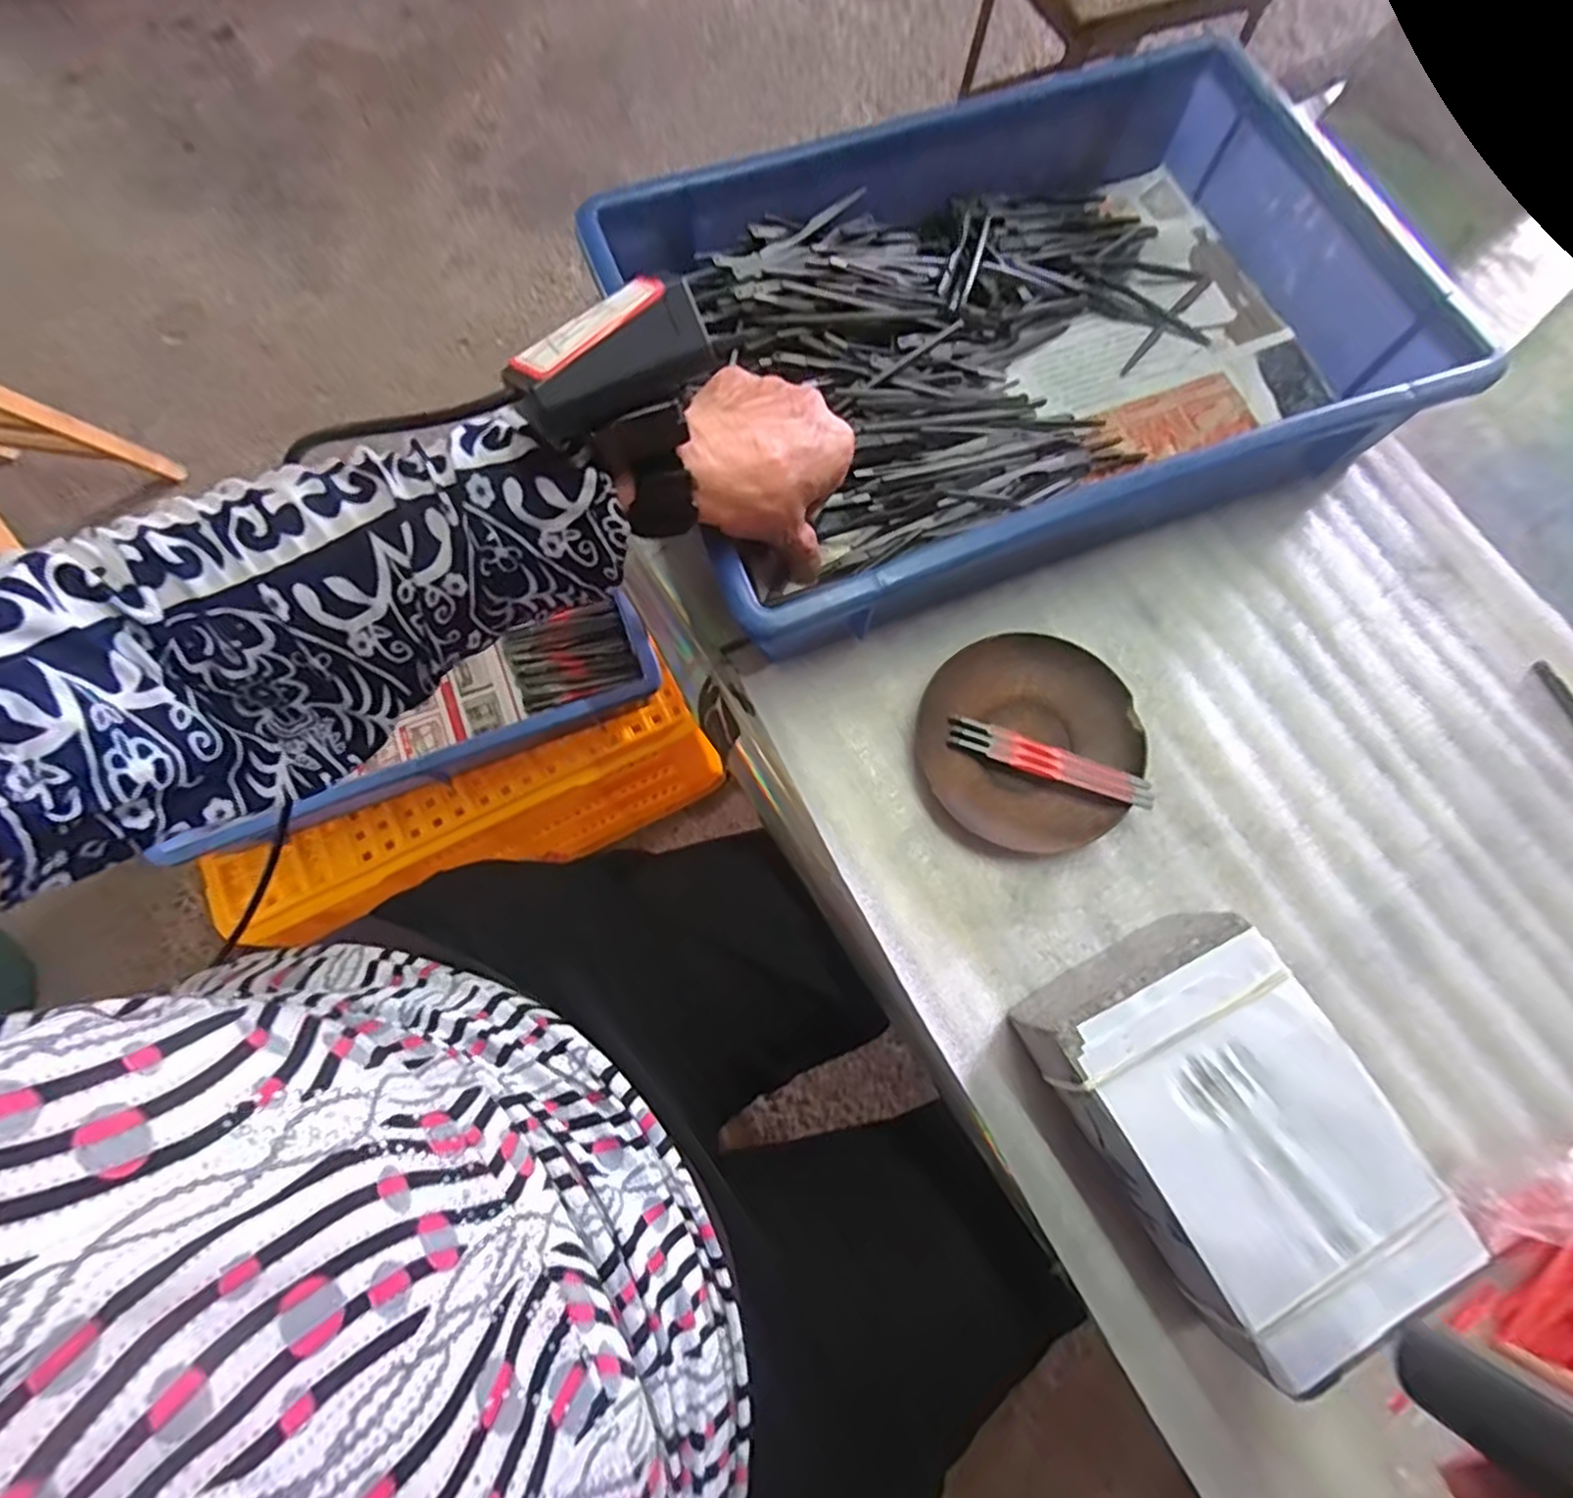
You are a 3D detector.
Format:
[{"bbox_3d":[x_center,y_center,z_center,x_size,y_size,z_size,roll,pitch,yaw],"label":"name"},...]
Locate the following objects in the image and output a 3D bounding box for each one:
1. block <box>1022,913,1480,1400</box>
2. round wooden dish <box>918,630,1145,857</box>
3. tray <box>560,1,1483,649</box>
[{"bbox_3d":[0.181,0.157,0.299,0.104,0.059,0.151,-30,75,-10],"label":"block"},{"bbox_3d":[0.128,-0.004,0.369,0.109,0.017,0.113,0,72,-1],"label":"round wooden dish"},{"bbox_3d":[0.128,-0.236,0.411,0.413,0.079,0.275,-21,74,-7],"label":"tray"}]

